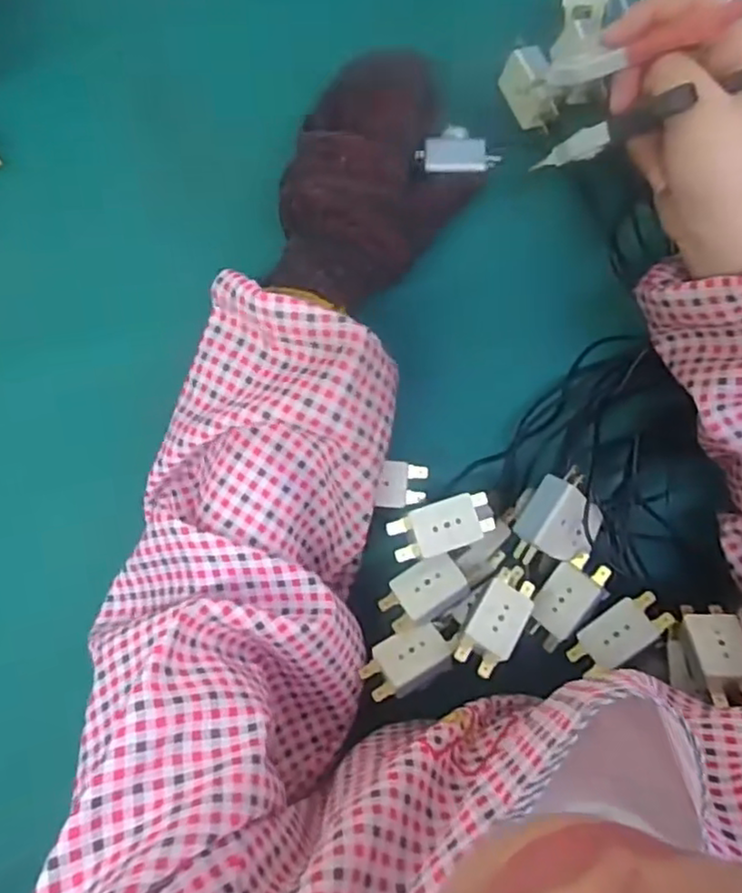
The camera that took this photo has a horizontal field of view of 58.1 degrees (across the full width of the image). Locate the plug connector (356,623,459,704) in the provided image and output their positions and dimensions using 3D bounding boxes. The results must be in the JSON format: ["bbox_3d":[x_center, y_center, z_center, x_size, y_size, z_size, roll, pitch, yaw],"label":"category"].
[{"bbox_3d":[0.022,0.120,0.373,0.049,0.012,0.030,-24,91,1],"label":"plug connector"}]

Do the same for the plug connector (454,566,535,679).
[{"bbox_3d":[0.070,0.095,0.371,0.029,0.012,0.061,36,64,0],"label":"plug connector"}]

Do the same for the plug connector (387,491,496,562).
[{"bbox_3d":[0.040,0.043,0.369,0.060,0.011,0.026,-16,91,-17],"label":"plug connector"}]

